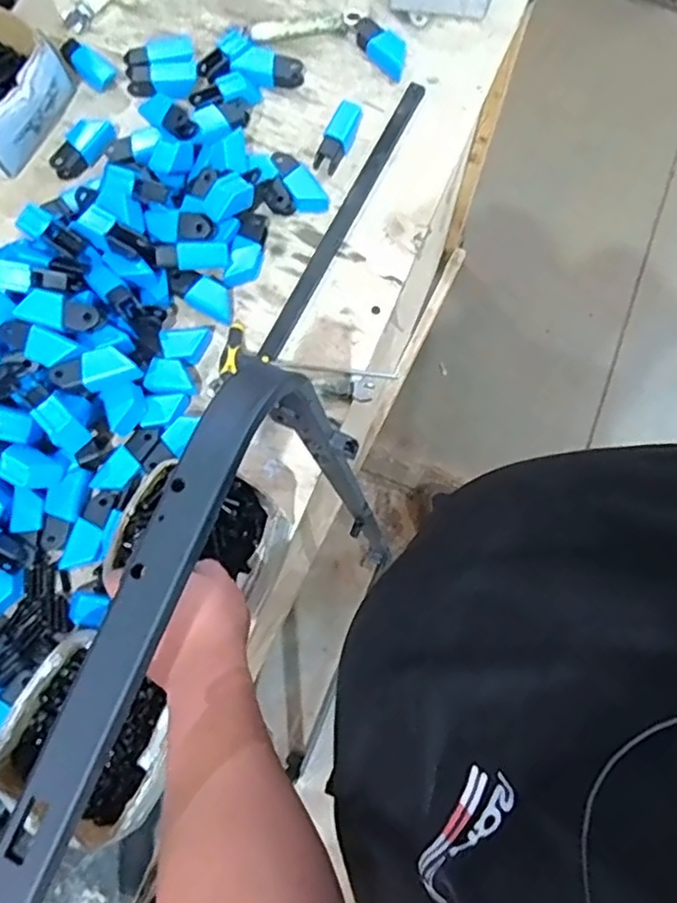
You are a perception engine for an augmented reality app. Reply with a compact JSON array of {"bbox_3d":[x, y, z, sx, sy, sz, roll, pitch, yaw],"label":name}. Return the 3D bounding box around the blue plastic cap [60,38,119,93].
[{"bbox_3d":[-0.305,-0.467,0.757,0.066,0.021,0.039,29,118,-14],"label":"blue plastic cap"}]

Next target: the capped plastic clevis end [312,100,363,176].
[{"bbox_3d":[0.002,-0.368,0.731,0.031,0.031,0.088,27,78,5],"label":"capped plastic clevis end"}]

